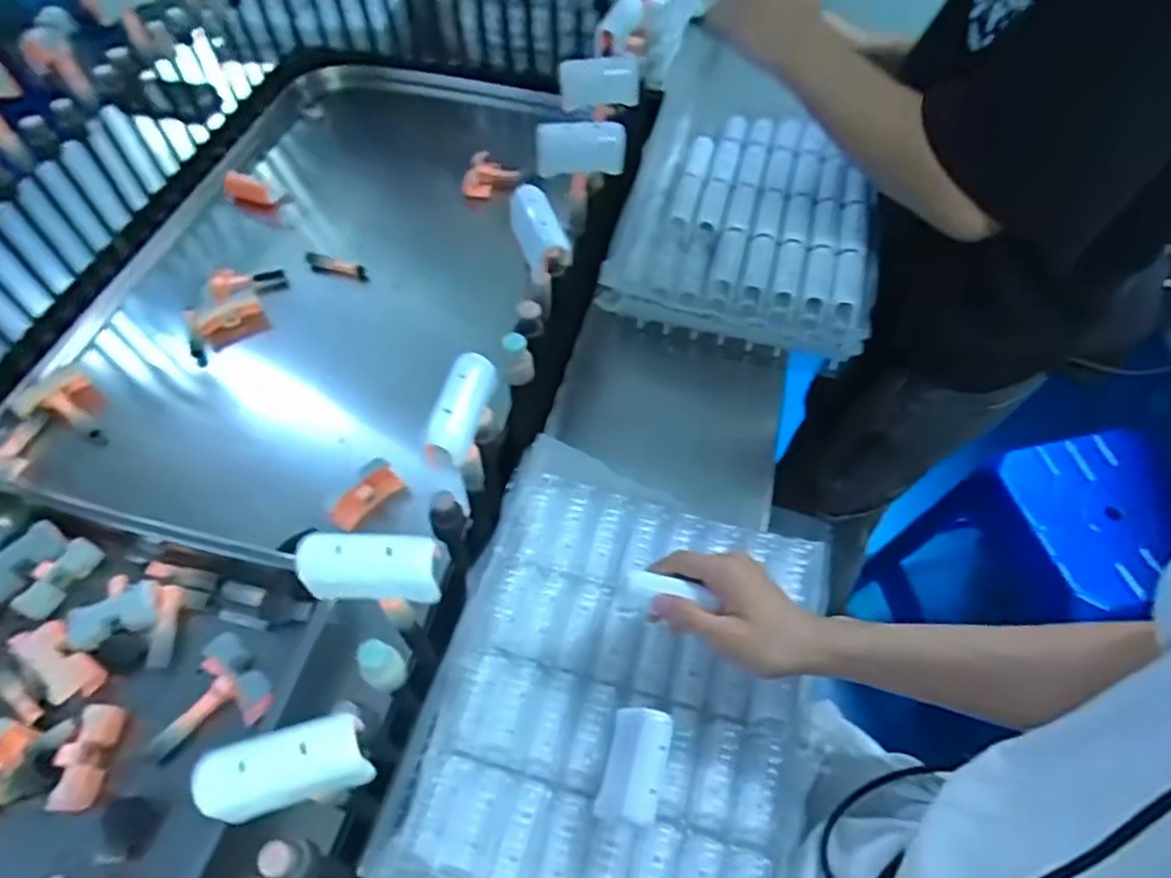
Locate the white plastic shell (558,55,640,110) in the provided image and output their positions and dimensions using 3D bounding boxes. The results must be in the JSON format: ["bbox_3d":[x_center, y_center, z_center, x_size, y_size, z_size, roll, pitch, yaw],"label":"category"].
[{"bbox_3d":[0.015,-0.361,0.714,0.083,0.048,0.021,-7,55,-7],"label":"white plastic shell"}]

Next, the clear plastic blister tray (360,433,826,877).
[{"bbox_3d":[0.029,0.188,0.548,0.273,0.049,0.348,13,55,7],"label":"clear plastic blister tray"}]

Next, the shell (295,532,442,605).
[{"bbox_3d":[-0.124,0.073,0.407,0.075,0.037,0.027,0,55,-3],"label":"shell"}]

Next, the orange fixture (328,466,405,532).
[{"bbox_3d":[-0.218,0.056,0.703,0.029,0.017,0.084,27,43,16],"label":"orange fixture"}]

